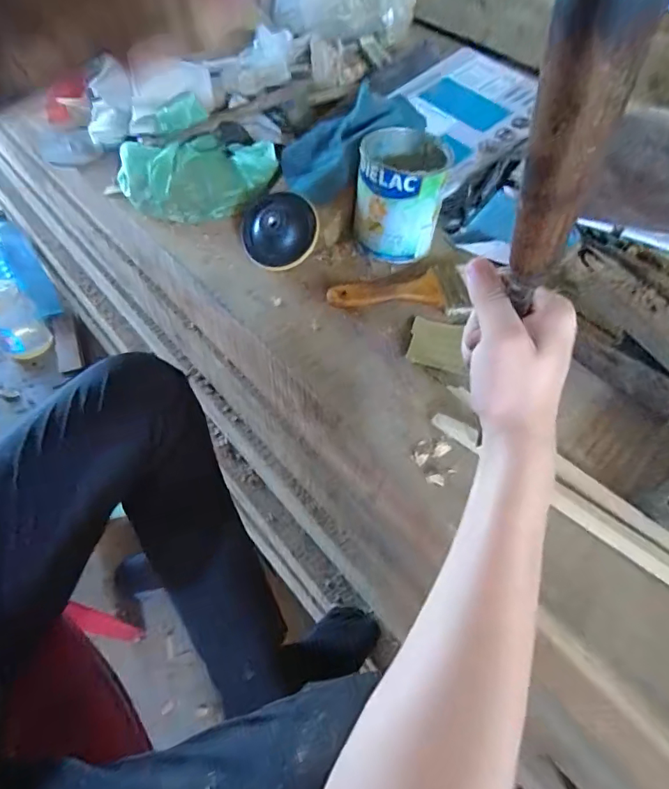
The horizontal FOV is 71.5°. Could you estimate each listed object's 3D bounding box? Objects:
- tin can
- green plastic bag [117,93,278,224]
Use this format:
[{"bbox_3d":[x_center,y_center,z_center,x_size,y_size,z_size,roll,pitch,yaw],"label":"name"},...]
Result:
[{"bbox_3d":[0.076,-0.232,0.540,0.097,0.103,0.111,17,55,9],"label":"tin can"},{"bbox_3d":[-0.193,-0.301,0.599,0.169,0.061,0.192,-26,59,-21],"label":"green plastic bag"}]

